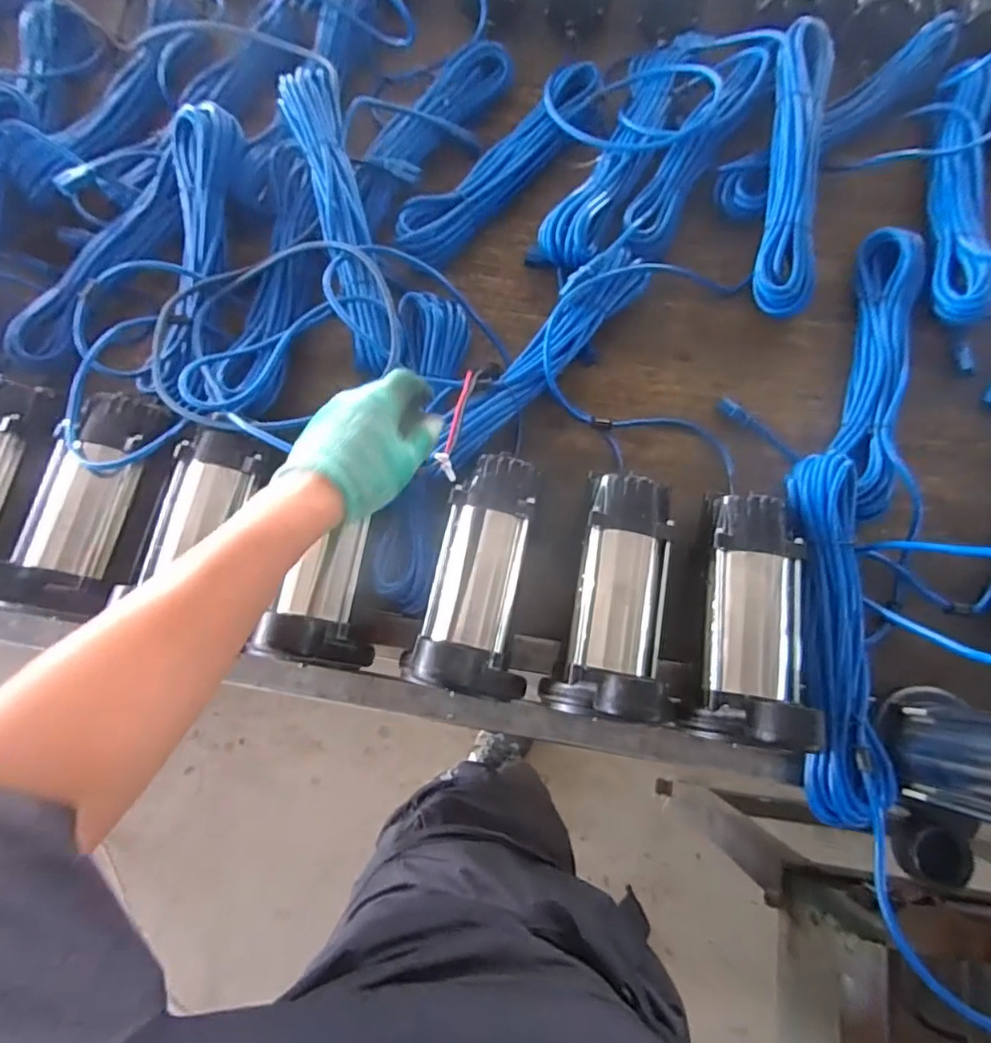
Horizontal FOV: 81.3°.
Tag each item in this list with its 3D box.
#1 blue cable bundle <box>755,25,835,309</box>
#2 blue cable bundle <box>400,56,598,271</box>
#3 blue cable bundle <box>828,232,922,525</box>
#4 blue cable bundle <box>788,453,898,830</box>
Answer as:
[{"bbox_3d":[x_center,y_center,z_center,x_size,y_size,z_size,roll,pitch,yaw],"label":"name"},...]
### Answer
[{"bbox_3d":[0.356,-0.421,0.686,0.070,0.076,0.341,7,77,3],"label":"blue cable bundle"},{"bbox_3d":[0.013,-0.443,0.728,0.081,0.049,0.350,41,81,10],"label":"blue cable bundle"},{"bbox_3d":[0.429,-0.173,0.652,0.064,0.032,0.344,14,77,5],"label":"blue cable bundle"},{"bbox_3d":[0.335,0.108,0.561,0.061,0.055,0.343,0,76,1],"label":"blue cable bundle"}]

